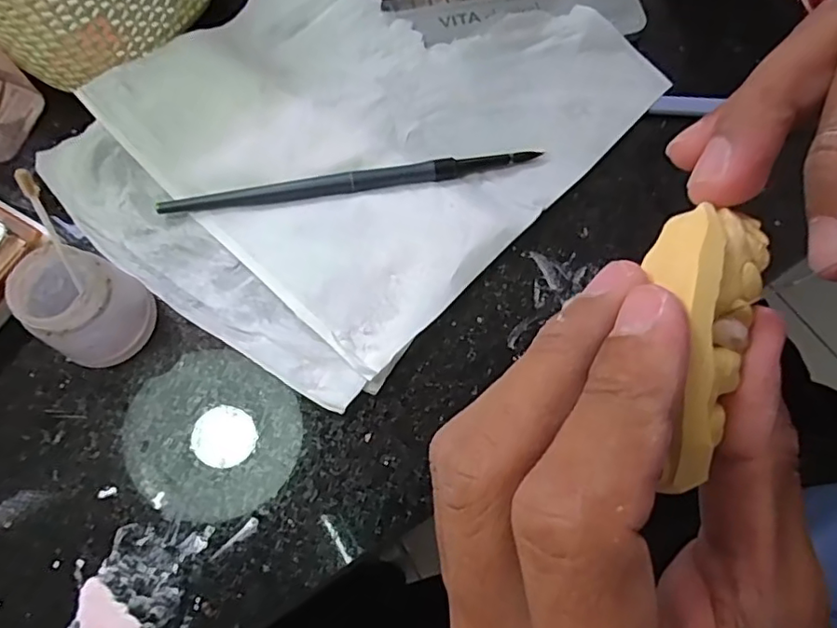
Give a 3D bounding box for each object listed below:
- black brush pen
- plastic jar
[{"bbox_3d":[-0.030,-0.058,0.249,0.163,0.004,0.010,-9,71,-3],"label":"black brush pen"},{"bbox_3d":[-0.127,-0.003,0.217,0.035,0.039,0.037,0,71,0],"label":"plastic jar"}]

